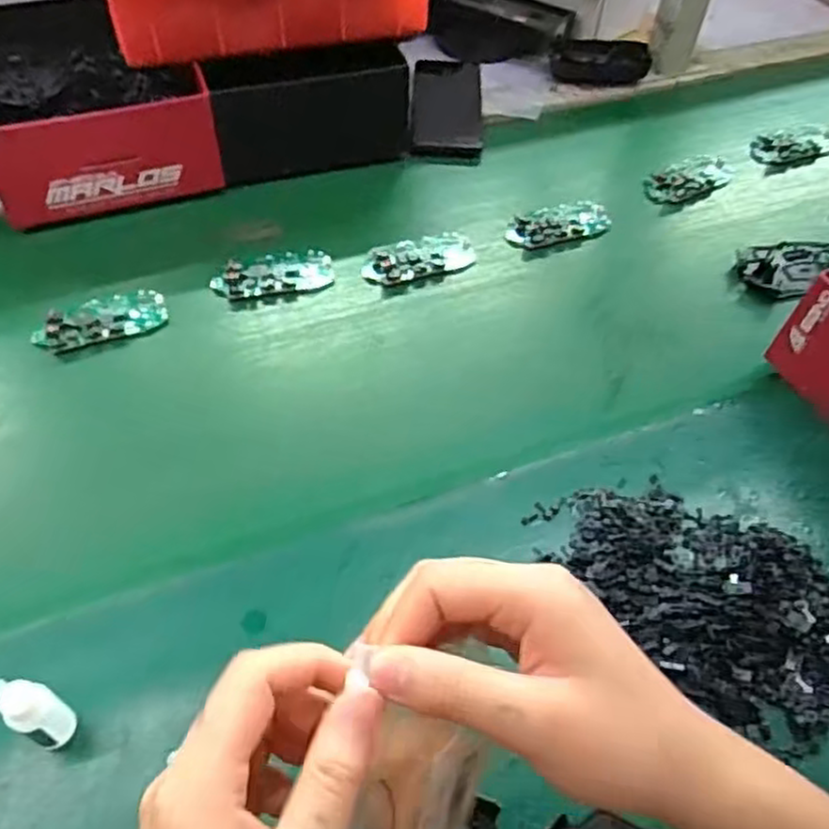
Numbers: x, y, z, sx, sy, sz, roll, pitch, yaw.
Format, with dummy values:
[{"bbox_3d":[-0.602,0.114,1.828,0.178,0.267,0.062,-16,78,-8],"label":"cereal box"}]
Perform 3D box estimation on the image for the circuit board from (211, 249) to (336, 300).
[{"bbox_3d":[-0.118,-0.117,0.615,0.097,0.011,0.043,-9,54,-10],"label":"circuit board"}]

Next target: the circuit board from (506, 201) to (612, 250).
[{"bbox_3d":[0.133,-0.172,0.672,0.100,0.017,0.044,-21,57,-18],"label":"circuit board"}]

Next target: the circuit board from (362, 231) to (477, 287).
[{"bbox_3d":[0.004,-0.135,0.637,0.100,0.011,0.043,-15,55,-14],"label":"circuit board"}]

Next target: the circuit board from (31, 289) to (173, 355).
[{"bbox_3d":[-0.245,-0.074,0.574,0.097,0.011,0.044,-18,56,-16],"label":"circuit board"}]

